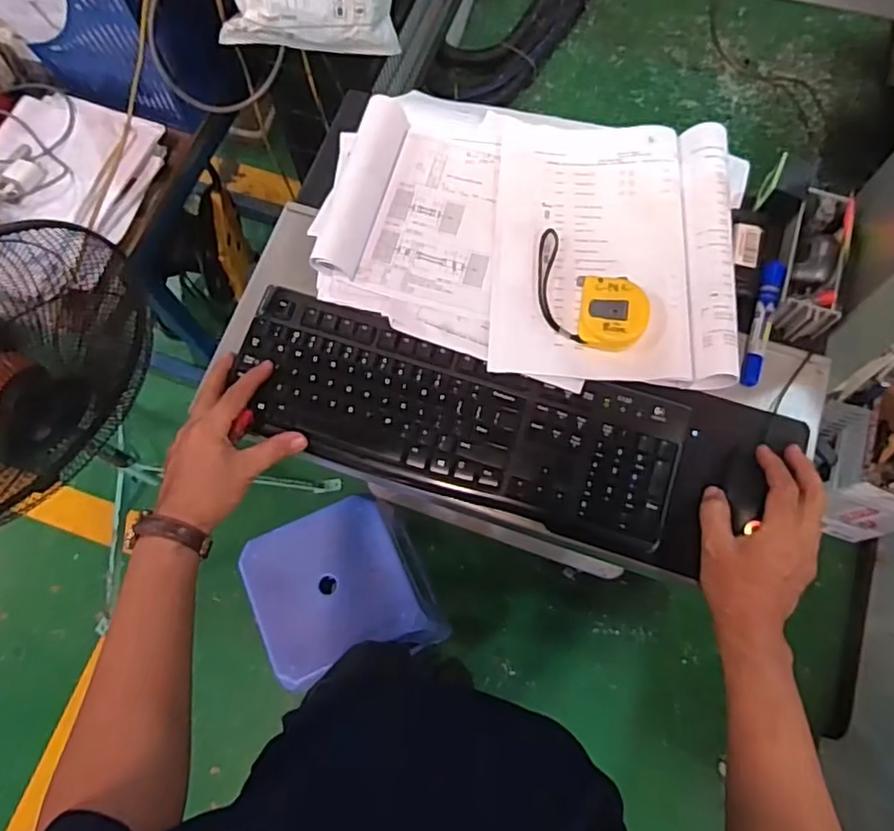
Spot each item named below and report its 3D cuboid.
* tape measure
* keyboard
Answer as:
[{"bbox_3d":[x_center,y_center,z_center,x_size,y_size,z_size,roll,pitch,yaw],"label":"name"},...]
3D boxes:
[{"bbox_3d":[0.133,-0.122,0.616,0.144,0.037,0.078,43,77,13],"label":"tape measure"},{"bbox_3d":[0.004,-0.004,0.614,0.440,0.021,0.147,19,72,8],"label":"keyboard"}]

